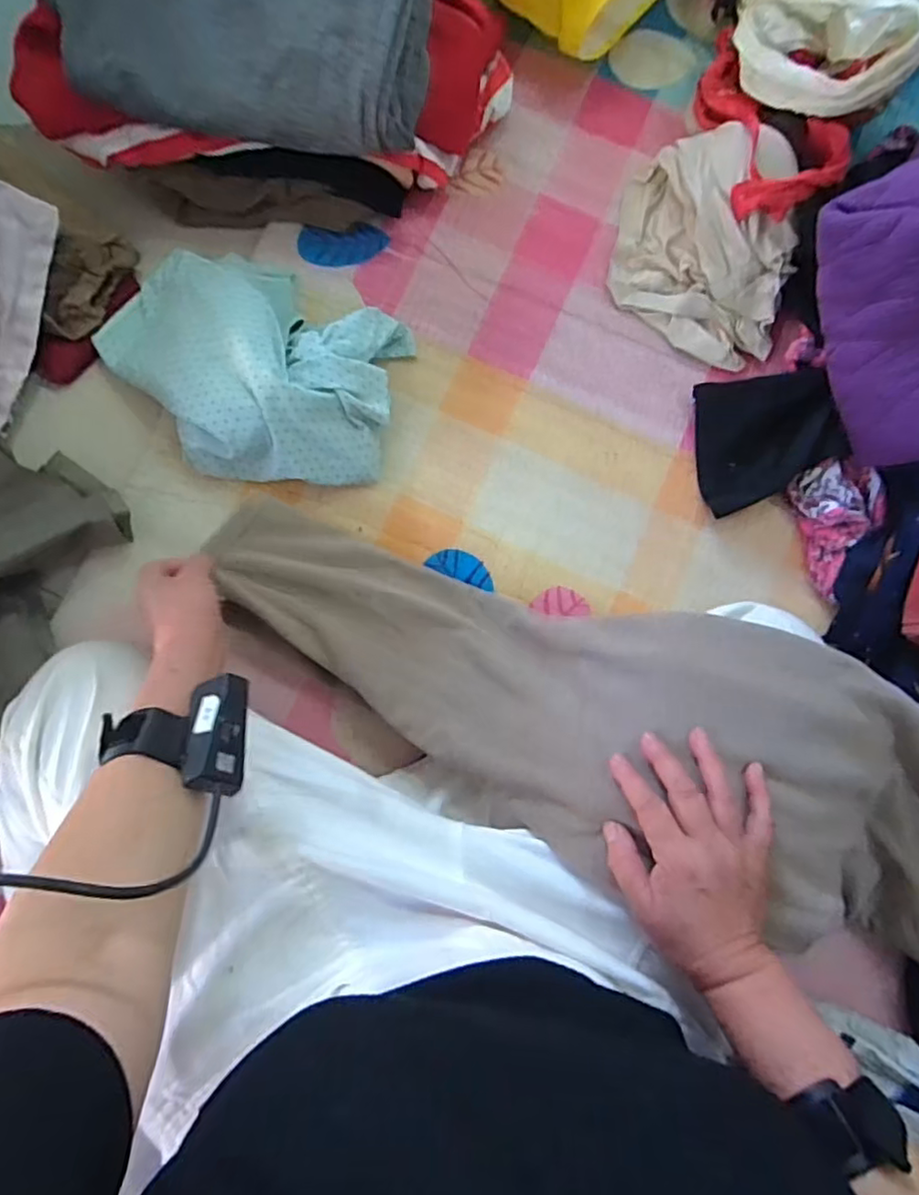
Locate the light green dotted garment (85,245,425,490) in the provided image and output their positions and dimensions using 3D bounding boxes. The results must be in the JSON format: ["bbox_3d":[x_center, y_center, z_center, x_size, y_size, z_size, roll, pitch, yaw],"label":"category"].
[{"bbox_3d":[-0.201,-0.224,0.581,0.297,0.080,0.212,24,82,2],"label":"light green dotted garment"}]

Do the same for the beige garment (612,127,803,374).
[{"bbox_3d":[0.248,-0.358,0.622,0.170,0.061,0.218,11,82,0],"label":"beige garment"}]

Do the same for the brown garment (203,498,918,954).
[{"bbox_3d":[0.139,0.114,0.501,0.722,0.168,0.195,21,82,6],"label":"brown garment"}]

